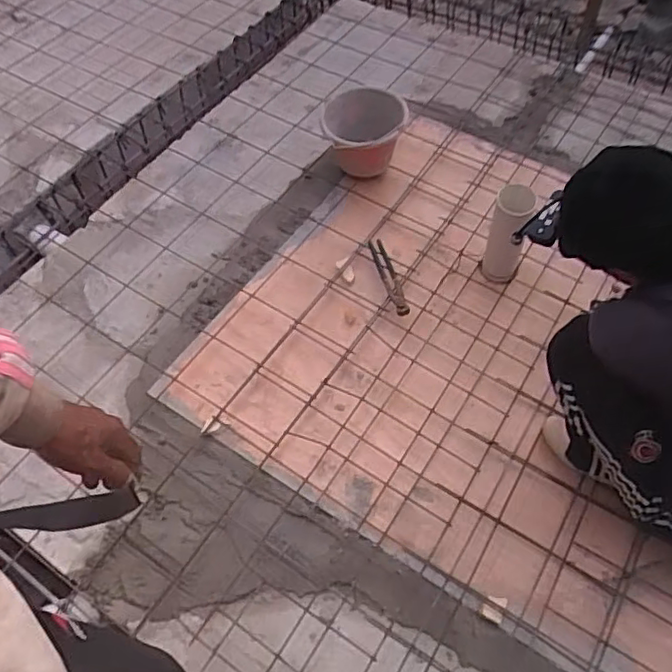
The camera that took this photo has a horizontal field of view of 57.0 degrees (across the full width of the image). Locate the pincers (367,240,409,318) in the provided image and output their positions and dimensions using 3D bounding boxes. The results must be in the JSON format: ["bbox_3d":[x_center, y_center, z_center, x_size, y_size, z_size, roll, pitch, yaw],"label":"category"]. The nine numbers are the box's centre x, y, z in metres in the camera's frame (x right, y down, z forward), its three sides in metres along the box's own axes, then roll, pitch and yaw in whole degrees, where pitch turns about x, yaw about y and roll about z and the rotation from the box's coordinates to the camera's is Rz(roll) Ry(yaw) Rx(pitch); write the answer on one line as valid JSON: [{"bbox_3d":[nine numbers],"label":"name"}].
[{"bbox_3d":[0.141,-0.156,1.639,0.042,0.013,0.243,-15,58,-7],"label":"pincers"}]

